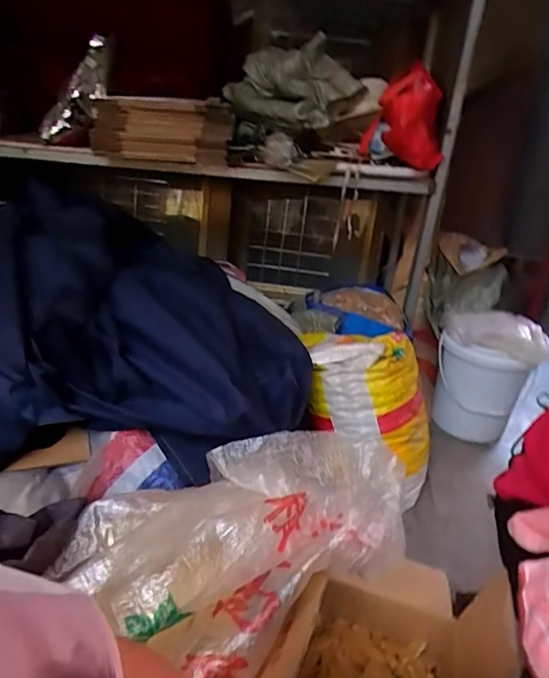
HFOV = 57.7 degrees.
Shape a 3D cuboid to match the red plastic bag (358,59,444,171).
[{"bbox_3d":[0.401,-0.673,1.540,0.255,0.260,0.160,8,27,11],"label":"red plastic bag"}]

